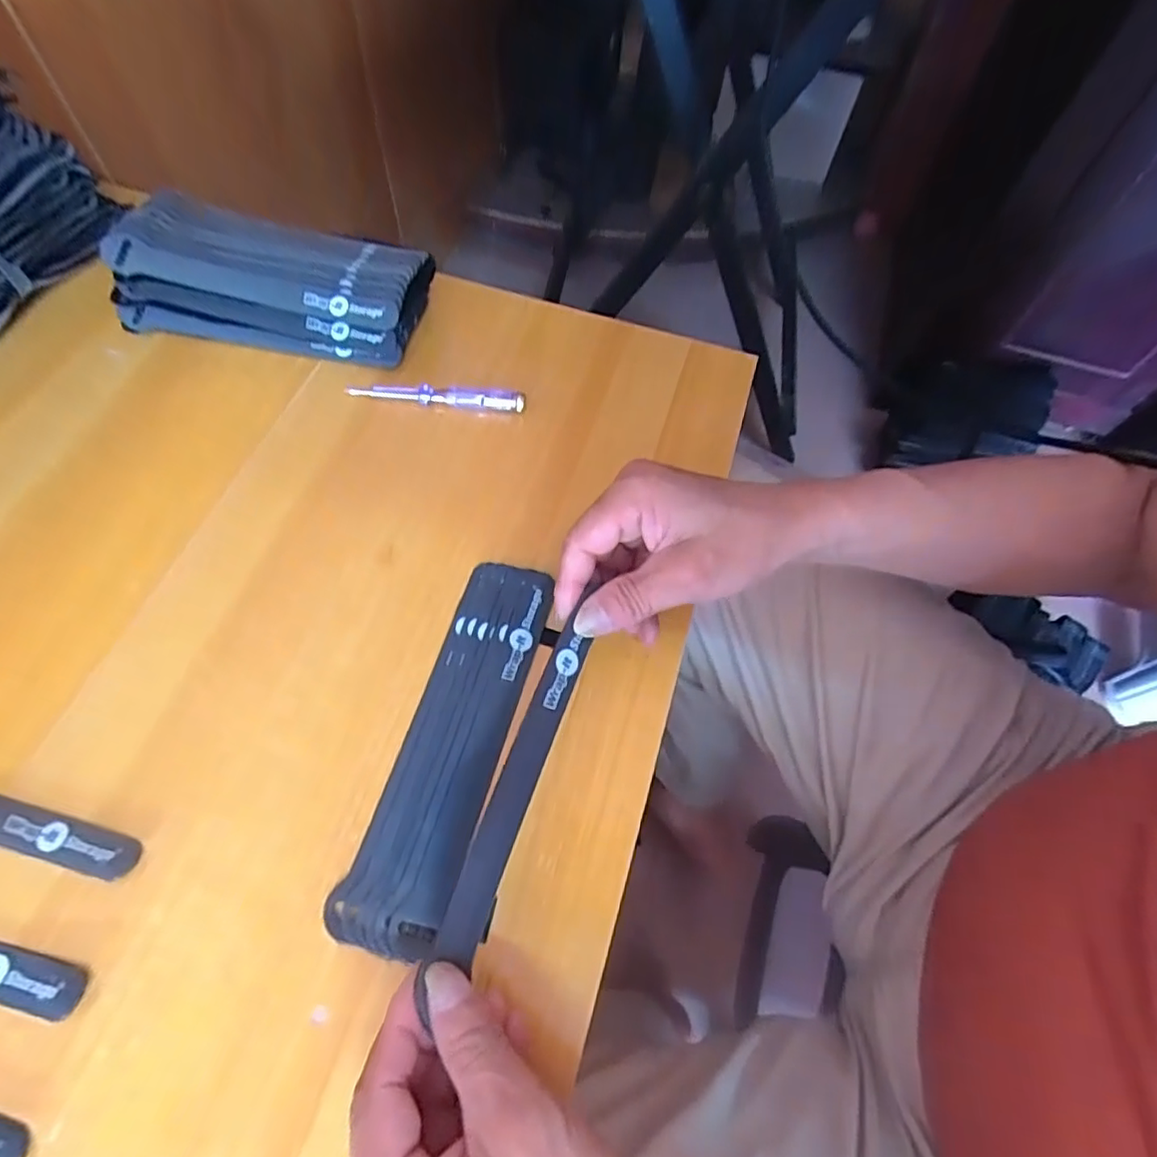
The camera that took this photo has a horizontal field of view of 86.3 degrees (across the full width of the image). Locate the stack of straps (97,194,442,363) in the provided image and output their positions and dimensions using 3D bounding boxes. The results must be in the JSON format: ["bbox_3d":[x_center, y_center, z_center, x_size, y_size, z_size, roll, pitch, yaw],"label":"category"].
[{"bbox_3d":[-0.210,-0.209,0.435,0.208,0.053,0.088,8,63,1],"label":"stack of straps"}]

